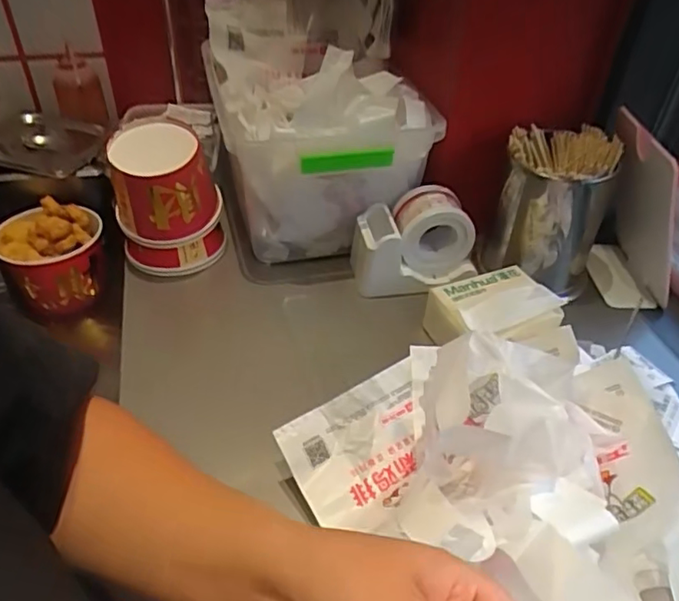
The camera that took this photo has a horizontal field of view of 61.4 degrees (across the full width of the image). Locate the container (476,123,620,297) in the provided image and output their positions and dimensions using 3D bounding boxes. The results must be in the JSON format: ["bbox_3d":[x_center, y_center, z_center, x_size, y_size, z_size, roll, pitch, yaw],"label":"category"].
[{"bbox_3d":[0.255,-0.109,0.708,0.133,0.175,0.126,18,44,17],"label":"container"}]

